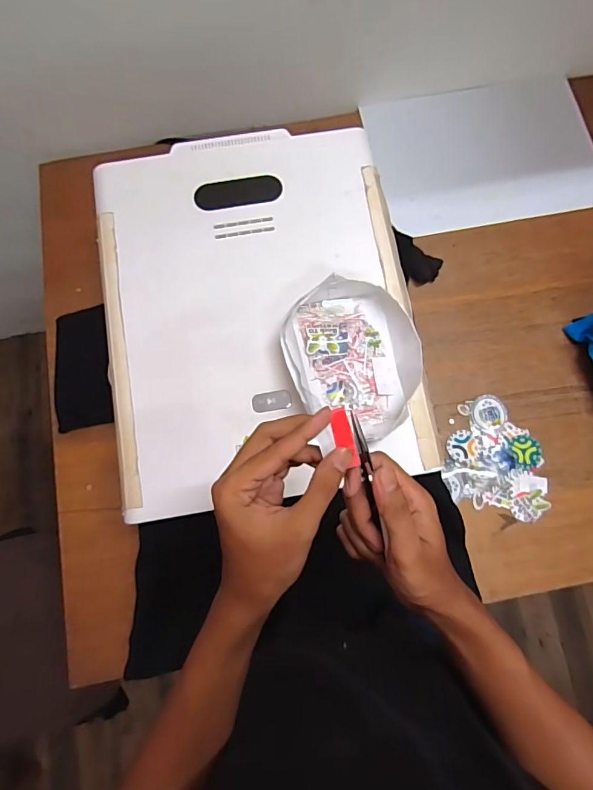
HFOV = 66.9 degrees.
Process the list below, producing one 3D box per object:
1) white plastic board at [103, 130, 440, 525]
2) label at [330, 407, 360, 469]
[{"bbox_3d":[-0.055,-0.124,0.596,0.396,0.027,0.496,-10,77,-3],"label":"white plastic board"},{"bbox_3d":[0.036,0.032,0.328,0.014,0.005,0.044,-23,99,-6],"label":"label"}]

